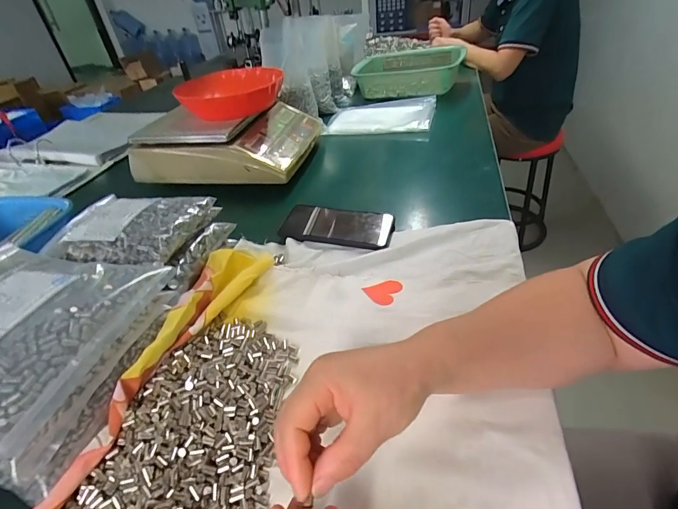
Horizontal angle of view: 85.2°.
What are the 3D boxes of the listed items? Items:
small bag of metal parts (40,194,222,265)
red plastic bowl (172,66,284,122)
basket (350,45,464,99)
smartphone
[{"bbox_3d":[-0.263,-0.036,0.463,0.170,0.039,0.141,4,42,11],"label":"small bag of metal parts"},{"bbox_3d":[-0.204,-0.321,0.735,0.191,0.056,0.157,-4,39,5],"label":"red plastic bowl"},{"bbox_3d":[0.189,-0.518,1.051,0.277,0.079,0.221,11,42,21],"label":"basket"},{"bbox_3d":[-0.003,-0.045,0.541,0.159,0.015,0.076,7,41,17],"label":"smartphone"}]

